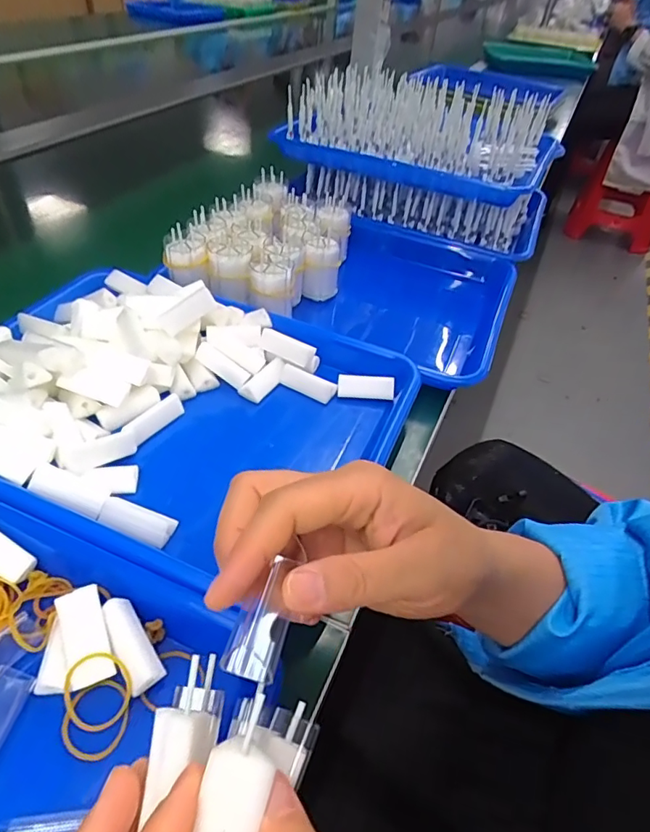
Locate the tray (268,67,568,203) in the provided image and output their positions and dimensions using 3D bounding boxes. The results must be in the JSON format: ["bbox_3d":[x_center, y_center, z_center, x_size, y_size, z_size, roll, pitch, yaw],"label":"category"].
[{"bbox_3d":[0.123,-0.363,0.646,0.294,0.072,0.222,25,47,18],"label":"tray"}]

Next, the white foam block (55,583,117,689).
[{"bbox_3d":[-0.119,0.109,0.256,0.020,0.005,0.044,-16,69,-21],"label":"white foam block"}]

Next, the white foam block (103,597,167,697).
[{"bbox_3d":[-0.098,0.115,0.262,0.016,0.009,0.047,-24,72,-28],"label":"white foam block"}]

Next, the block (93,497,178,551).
[{"bbox_3d":[-0.116,0.065,0.320,0.045,0.010,0.019,15,45,9],"label":"block"}]

